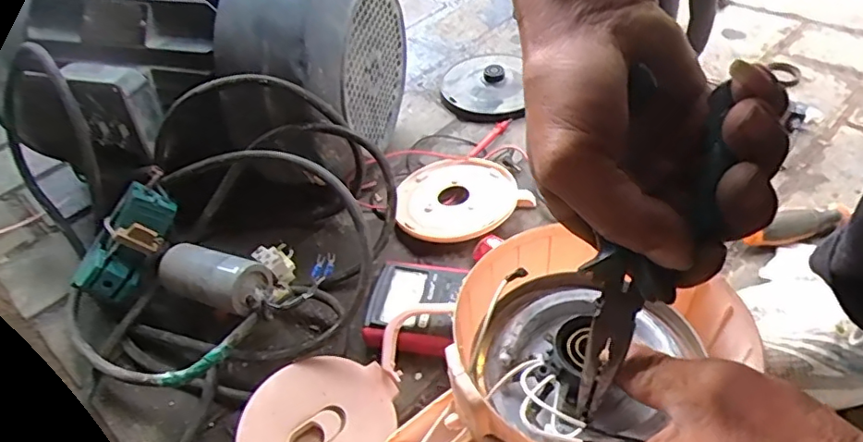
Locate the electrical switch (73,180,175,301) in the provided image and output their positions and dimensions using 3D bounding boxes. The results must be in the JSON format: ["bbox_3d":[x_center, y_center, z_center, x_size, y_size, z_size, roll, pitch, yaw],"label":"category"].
[{"bbox_3d":[-0.297,0.019,0.551,0.059,0.041,0.114,27,83,29],"label":"electrical switch"}]

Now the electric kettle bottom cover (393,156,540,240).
[{"bbox_3d":[0.028,-0.027,0.640,0.138,0.024,0.138,-22,48,-14],"label":"electric kettle bottom cover"}]

